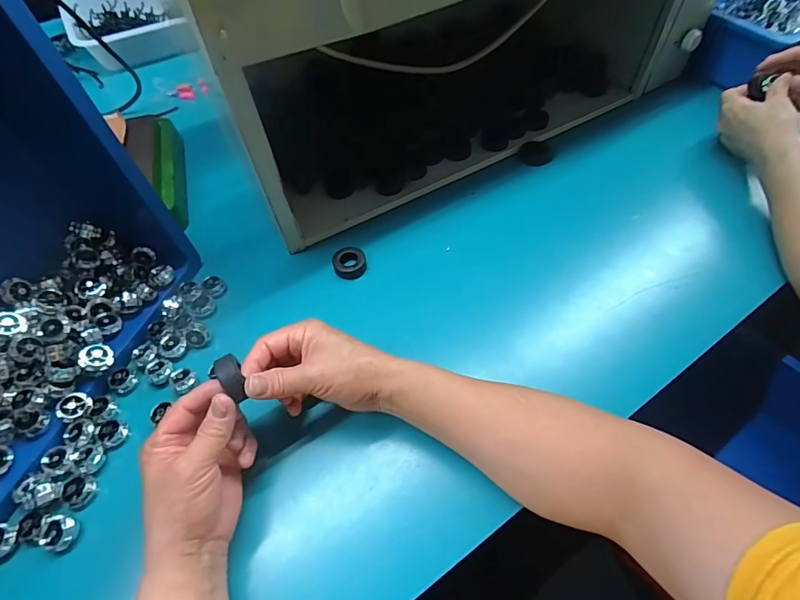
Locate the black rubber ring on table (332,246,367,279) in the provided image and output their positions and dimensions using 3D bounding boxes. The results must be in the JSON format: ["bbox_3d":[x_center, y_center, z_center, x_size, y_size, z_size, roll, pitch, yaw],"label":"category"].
[{"bbox_3d":[-0.058,-0.043,0.480,0.036,0.017,0.034,0,57,1],"label":"black rubber ring on table"}]

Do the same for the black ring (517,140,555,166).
[{"bbox_3d":[0.196,-0.210,0.599,0.048,0.010,0.041,-28,61,-16],"label":"black ring"}]

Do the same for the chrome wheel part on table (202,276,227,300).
[{"bbox_3d":[-0.205,-0.014,0.461,0.023,0.013,0.024,0,57,1],"label":"chrome wheel part on table"}]

